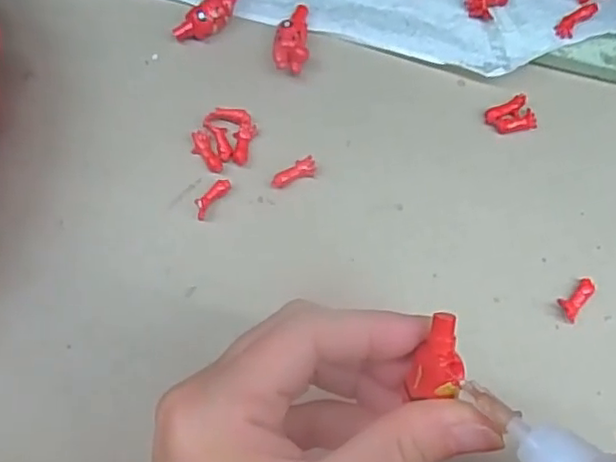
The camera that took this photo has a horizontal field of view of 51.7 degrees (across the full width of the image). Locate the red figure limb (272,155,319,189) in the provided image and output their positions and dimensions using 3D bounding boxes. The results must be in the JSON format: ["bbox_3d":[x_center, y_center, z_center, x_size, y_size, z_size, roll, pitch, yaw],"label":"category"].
[{"bbox_3d":[-0.007,-0.029,0.317,0.024,0.005,0.010,-24,76,-8],"label":"red figure limb"}]

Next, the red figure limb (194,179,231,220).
[{"bbox_3d":[-0.048,-0.017,0.312,0.009,0.007,0.023,40,76,9],"label":"red figure limb"}]

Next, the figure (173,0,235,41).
[{"bbox_3d":[-0.051,-0.115,0.339,0.017,0.013,0.042,36,76,8],"label":"figure"}]

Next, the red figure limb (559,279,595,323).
[{"bbox_3d":[0.127,0.032,0.303,0.011,0.006,0.022,35,76,8],"label":"red figure limb"}]

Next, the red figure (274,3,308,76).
[{"bbox_3d":[-0.009,-0.102,0.336,0.018,0.012,0.038,0,74,-2],"label":"red figure"}]

